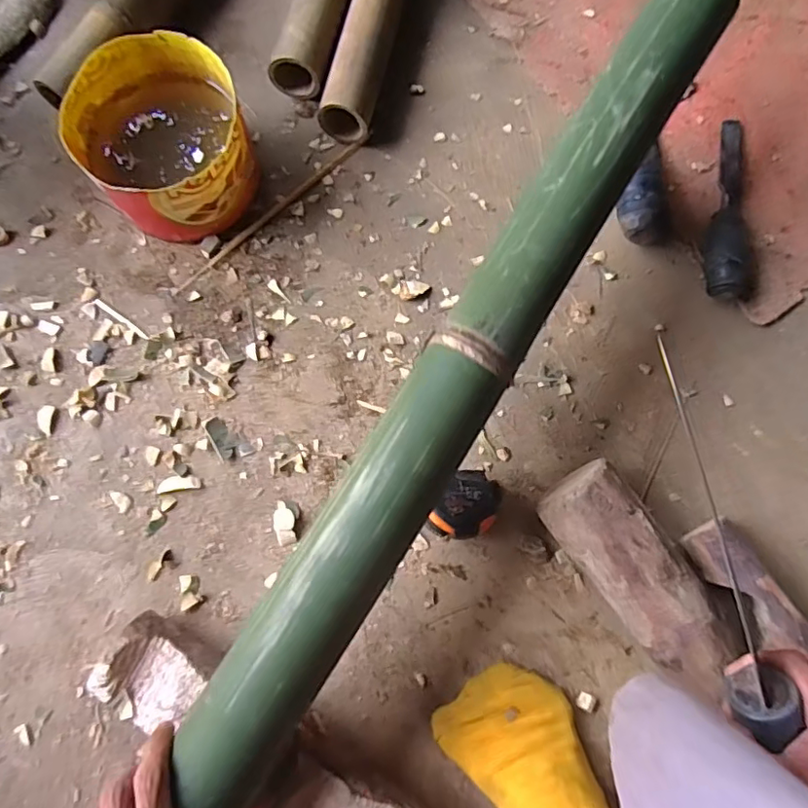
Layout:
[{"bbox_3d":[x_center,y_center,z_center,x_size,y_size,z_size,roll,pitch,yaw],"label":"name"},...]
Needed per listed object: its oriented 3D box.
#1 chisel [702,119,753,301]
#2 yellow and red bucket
[{"bbox_3d":[0.321,-0.199,0.567,0.048,0.036,0.202,4,79,0],"label":"chisel"},{"bbox_3d":[-0.218,-0.243,0.541,0.145,0.098,0.152,0,79,-1],"label":"yellow and red bucket"}]

